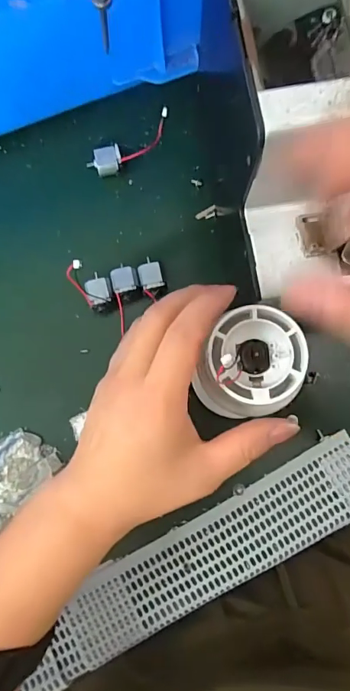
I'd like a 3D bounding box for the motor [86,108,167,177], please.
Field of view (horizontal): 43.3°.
[{"bbox_3d":[-0.033,-0.150,0.334,0.068,0.016,0.020,-29,79,-5],"label":"motor"}]

